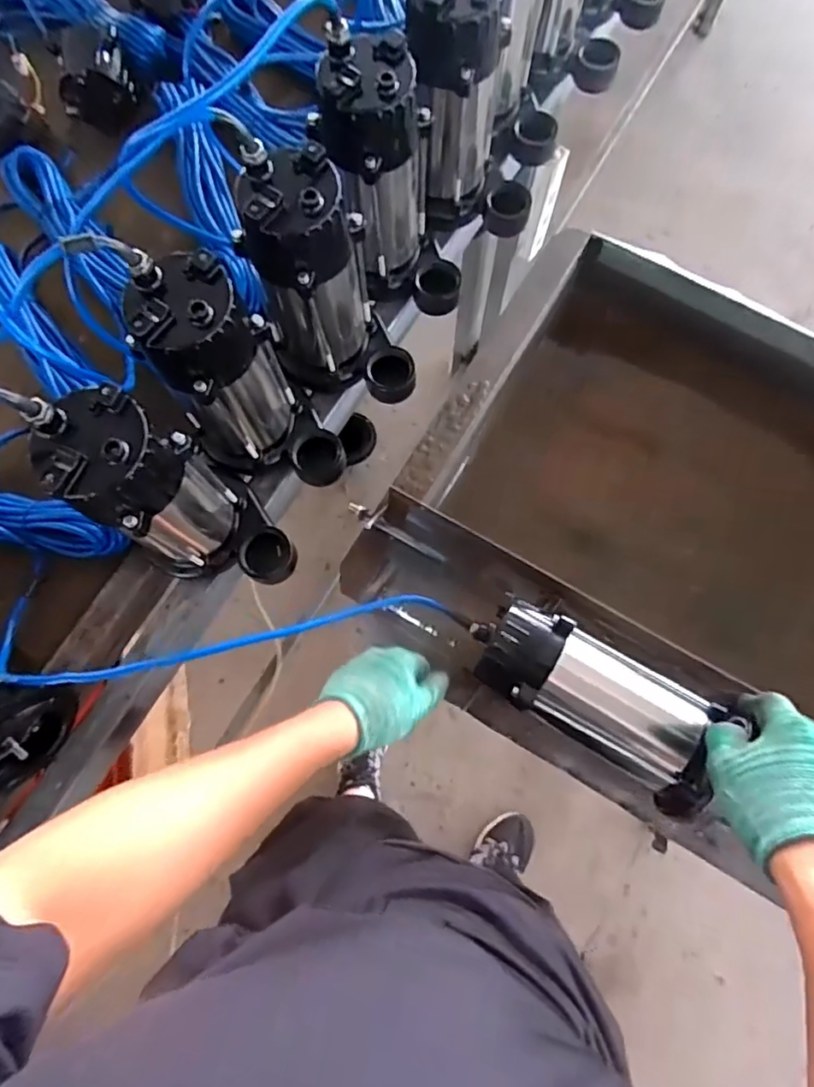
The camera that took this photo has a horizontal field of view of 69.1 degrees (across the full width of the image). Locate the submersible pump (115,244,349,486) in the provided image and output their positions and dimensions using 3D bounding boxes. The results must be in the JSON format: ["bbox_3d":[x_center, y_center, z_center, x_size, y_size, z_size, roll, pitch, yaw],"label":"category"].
[{"bbox_3d":[-0.142,-0.139,0.556,0.152,0.234,0.104,34,79,9],"label":"submersible pump"}]

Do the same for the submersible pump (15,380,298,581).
[{"bbox_3d":[-0.200,-0.024,0.527,0.117,0.239,0.139,-40,78,-9],"label":"submersible pump"}]

